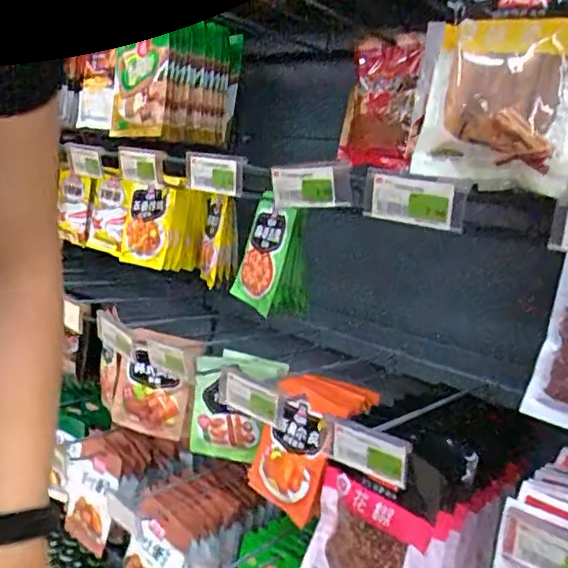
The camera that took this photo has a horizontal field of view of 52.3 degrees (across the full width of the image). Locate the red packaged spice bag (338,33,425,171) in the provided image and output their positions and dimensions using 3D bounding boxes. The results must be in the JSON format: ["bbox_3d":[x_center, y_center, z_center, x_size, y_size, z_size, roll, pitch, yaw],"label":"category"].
[{"bbox_3d":[0.143,-0.263,0.841,0.028,0.181,0.138,-2,14,-45],"label":"red packaged spice bag"}]

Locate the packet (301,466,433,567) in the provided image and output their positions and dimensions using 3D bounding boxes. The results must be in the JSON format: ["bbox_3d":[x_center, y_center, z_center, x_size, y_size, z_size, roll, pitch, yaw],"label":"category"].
[{"bbox_3d":[0.087,0.296,0.643,0.025,0.151,0.137,-2,14,-44],"label":"packet"}]

